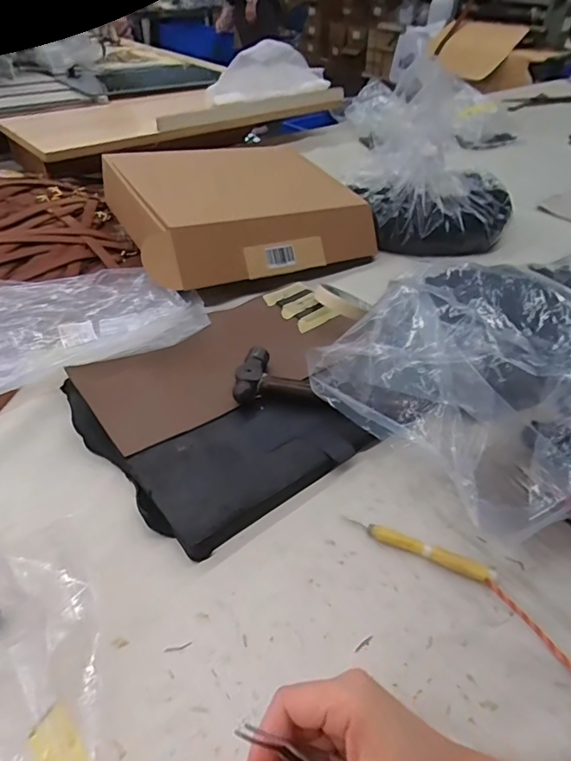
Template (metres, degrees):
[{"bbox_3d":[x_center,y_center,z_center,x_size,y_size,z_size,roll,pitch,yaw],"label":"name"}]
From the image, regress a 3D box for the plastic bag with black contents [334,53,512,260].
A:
[{"bbox_3d":[0.270,-0.402,0.903,0.299,0.219,0.311,7,41,6],"label":"plastic bag with black contents"}]

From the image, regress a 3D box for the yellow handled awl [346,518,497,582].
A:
[{"bbox_3d":[0.111,0.141,0.418,0.123,0.013,0.013,18,44,17],"label":"yellow handled awl"}]

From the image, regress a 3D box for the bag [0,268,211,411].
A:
[{"bbox_3d":[-0.260,-0.068,0.601,0.300,0.045,0.227,-20,46,-24],"label":"bag"}]

